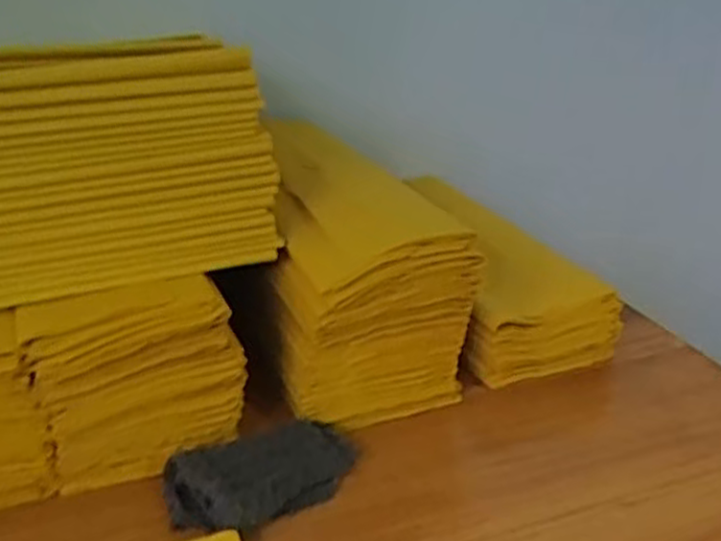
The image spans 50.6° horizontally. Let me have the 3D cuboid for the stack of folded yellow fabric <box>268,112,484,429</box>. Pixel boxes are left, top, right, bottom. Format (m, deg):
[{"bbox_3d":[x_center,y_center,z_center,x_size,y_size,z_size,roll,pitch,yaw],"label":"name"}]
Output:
[{"bbox_3d":[-0.031,-0.015,0.662,0.131,0.150,0.311,-7,27,-21],"label":"stack of folded yellow fabric"}]

